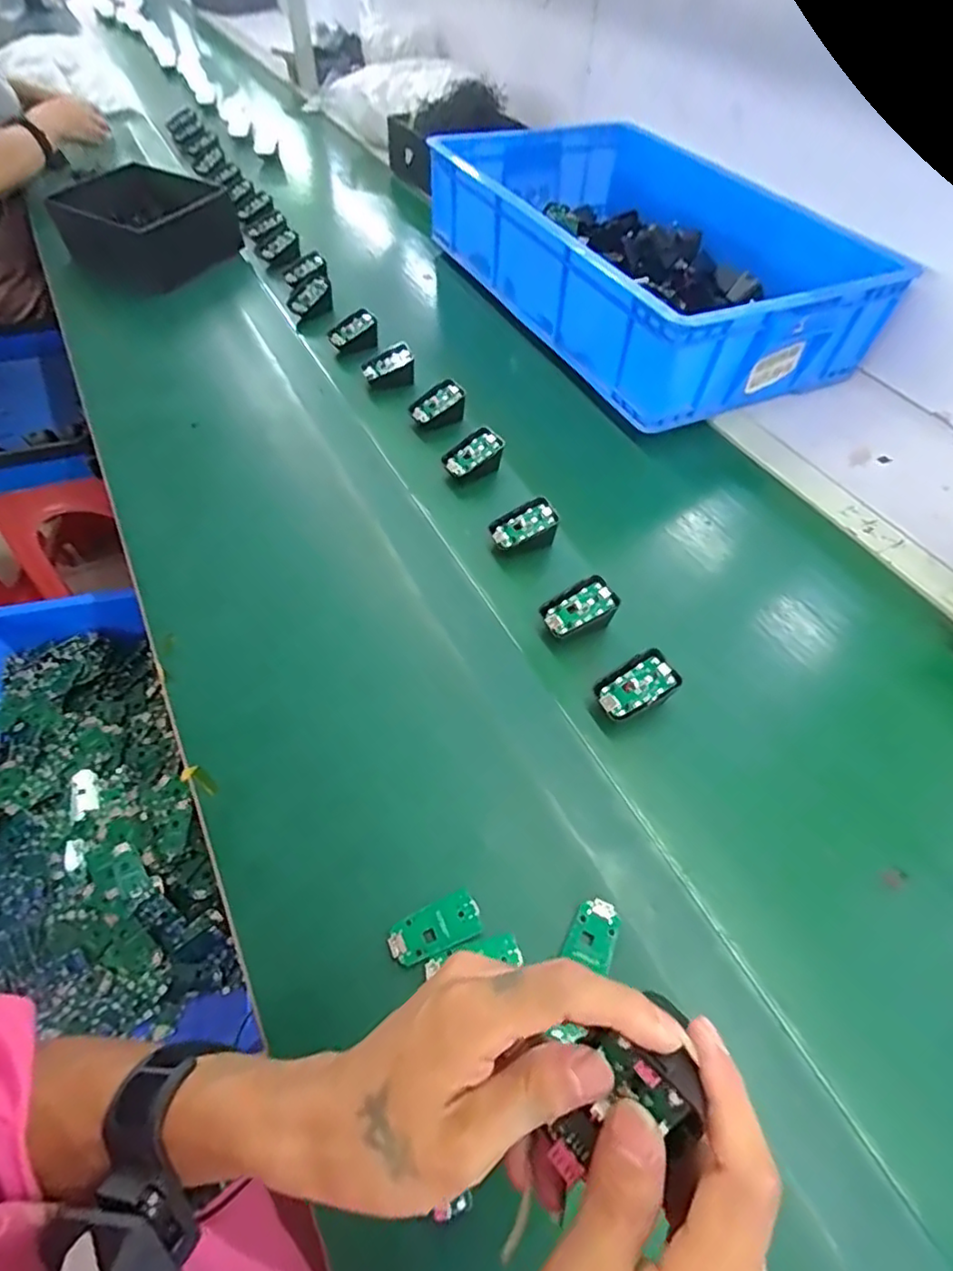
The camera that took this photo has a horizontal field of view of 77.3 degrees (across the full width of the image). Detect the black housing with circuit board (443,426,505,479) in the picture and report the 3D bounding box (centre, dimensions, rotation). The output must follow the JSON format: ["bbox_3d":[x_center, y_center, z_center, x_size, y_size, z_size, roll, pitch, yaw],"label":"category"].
[{"bbox_3d":[-0.005,-0.204,0.697,0.065,0.053,0.040,-22,57,-16],"label":"black housing with circuit board"}]

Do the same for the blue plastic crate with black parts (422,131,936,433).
[{"bbox_3d":[0.241,-0.586,0.912,0.429,0.148,0.668,-21,57,-15],"label":"blue plastic crate with black parts"}]

